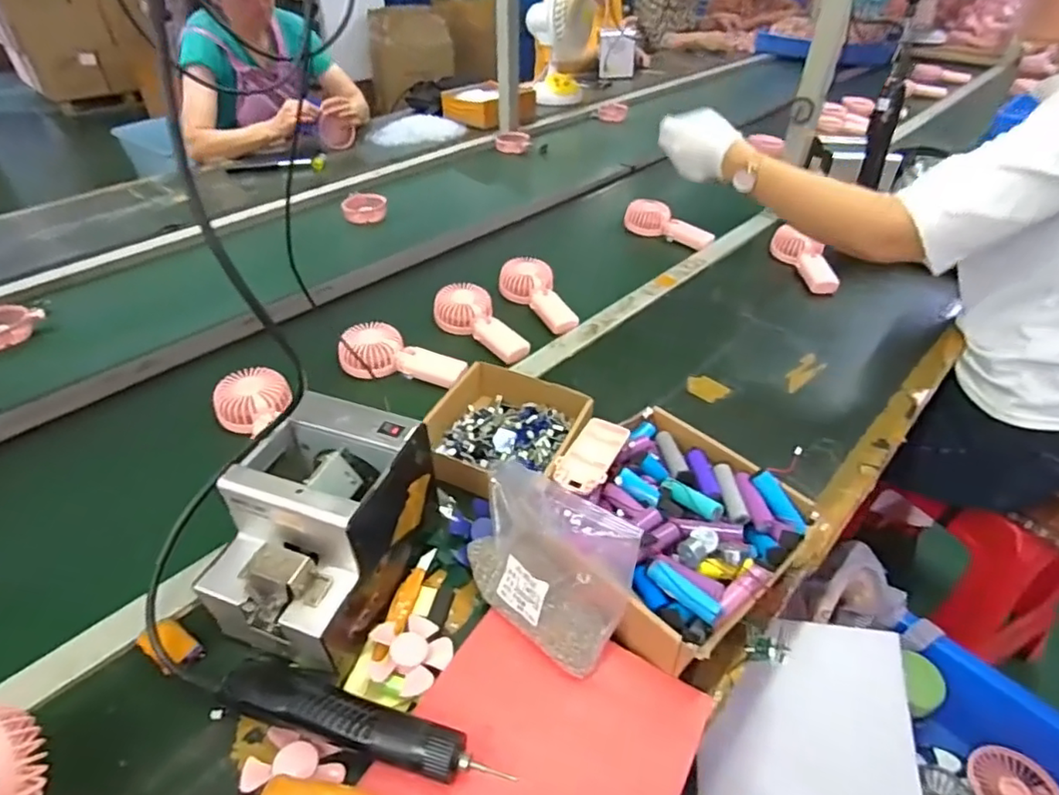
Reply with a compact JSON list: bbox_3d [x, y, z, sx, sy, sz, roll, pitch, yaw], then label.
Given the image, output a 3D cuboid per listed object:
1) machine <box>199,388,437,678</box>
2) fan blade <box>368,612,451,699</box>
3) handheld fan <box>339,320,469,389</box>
[{"bbox_3d":[-0.185,0.114,0.528,0.131,0.135,0.181,14,42,17],"label":"machine"},{"bbox_3d":[-0.105,0.221,0.513,0.073,0.017,0.065,30,49,31],"label":"fan blade"},{"bbox_3d":[-0.177,-0.054,0.830,0.174,0.056,0.066,14,42,-2],"label":"handheld fan"}]

